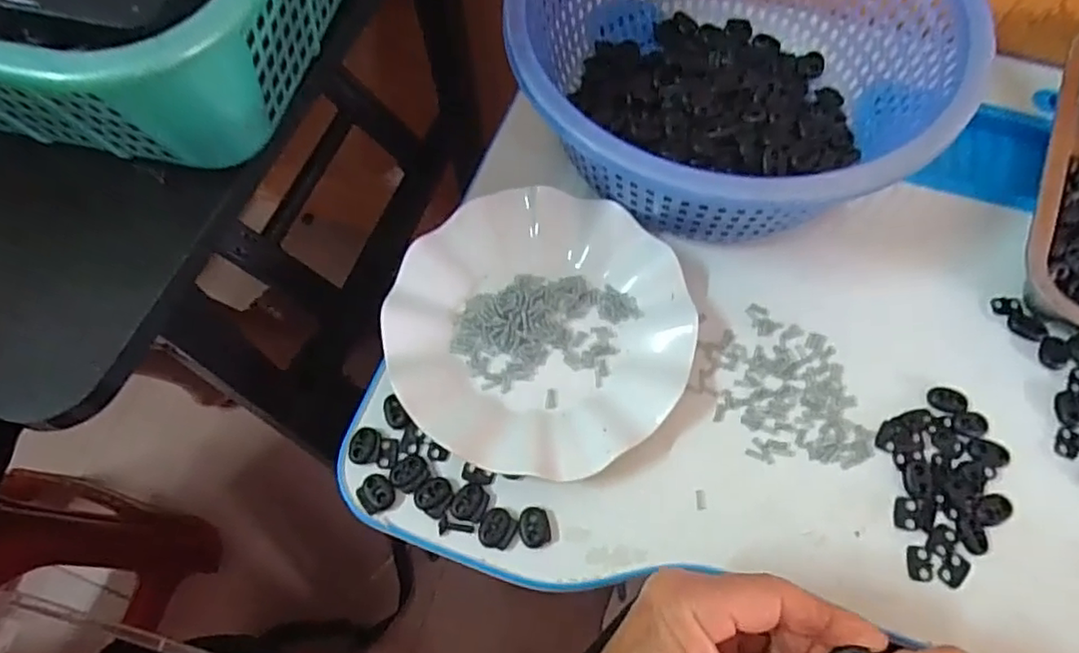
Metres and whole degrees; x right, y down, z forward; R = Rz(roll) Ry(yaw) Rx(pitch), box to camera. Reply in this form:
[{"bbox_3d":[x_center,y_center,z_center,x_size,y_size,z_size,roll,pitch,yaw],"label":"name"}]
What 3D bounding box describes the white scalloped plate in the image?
[{"bbox_3d":[-0.001,-0.002,0.393,0.176,0.022,0.177,0,67,0],"label":"white scalloped plate"}]

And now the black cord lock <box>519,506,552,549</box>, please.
[{"bbox_3d":[-0.002,0.111,0.353,0.017,0.007,0.021,-10,67,-4],"label":"black cord lock"}]

